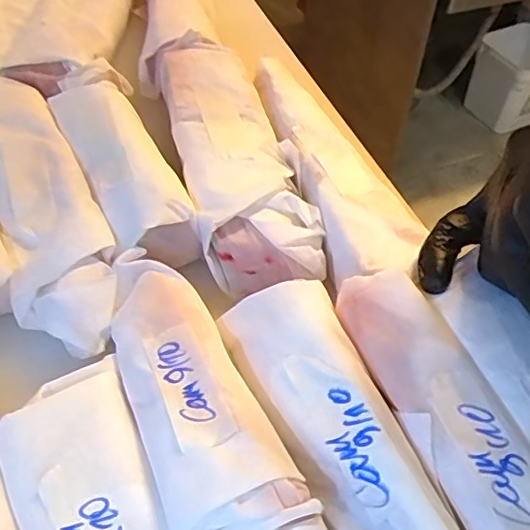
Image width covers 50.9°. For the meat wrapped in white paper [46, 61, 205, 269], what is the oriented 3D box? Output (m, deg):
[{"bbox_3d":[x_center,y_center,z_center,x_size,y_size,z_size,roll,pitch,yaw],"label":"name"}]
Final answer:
[{"bbox_3d":[-0.089,-0.069,0.344,0.054,0.042,0.169,-20,55,-17],"label":"meat wrapped in white paper"}]

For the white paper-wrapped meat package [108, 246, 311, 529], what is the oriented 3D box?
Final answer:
[{"bbox_3d":[-0.037,0.047,0.246,0.049,0.026,0.143,-19,54,-16],"label":"white paper-wrapped meat package"}]

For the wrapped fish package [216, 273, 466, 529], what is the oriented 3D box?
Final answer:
[{"bbox_3d":[0.041,0.085,0.219,0.044,0.032,0.195,-18,54,-15],"label":"wrapped fish package"}]

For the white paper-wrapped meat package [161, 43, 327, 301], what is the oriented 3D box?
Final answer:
[{"bbox_3d":[-0.023,-0.072,0.350,0.063,0.033,0.196,-12,53,-11],"label":"white paper-wrapped meat package"}]

